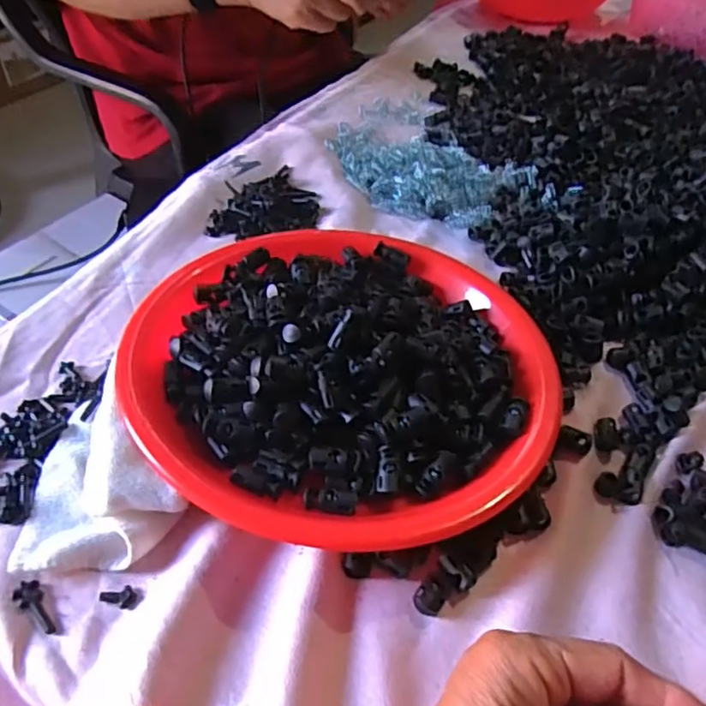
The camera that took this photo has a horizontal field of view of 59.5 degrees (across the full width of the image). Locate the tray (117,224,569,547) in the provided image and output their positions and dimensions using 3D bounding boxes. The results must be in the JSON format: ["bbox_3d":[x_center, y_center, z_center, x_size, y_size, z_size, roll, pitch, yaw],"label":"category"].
[{"bbox_3d":[-0.007,0.001,0.382,0.250,0.050,0.232,2,50,-2],"label":"tray"}]

